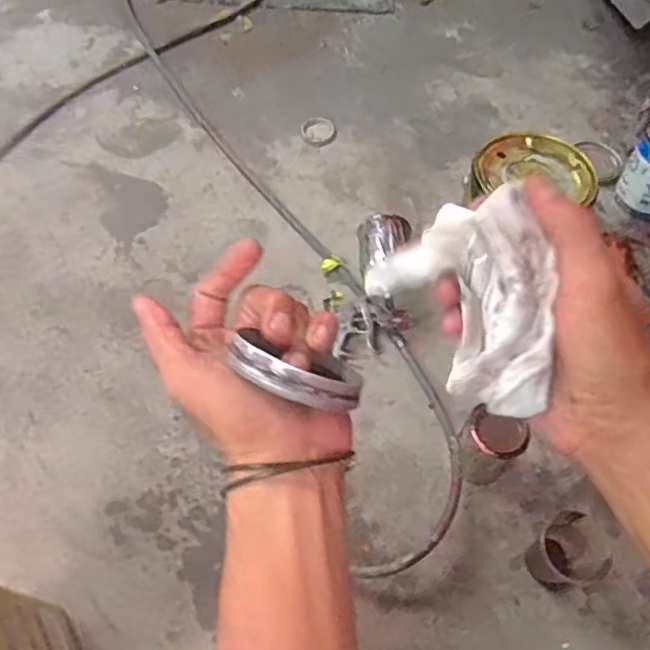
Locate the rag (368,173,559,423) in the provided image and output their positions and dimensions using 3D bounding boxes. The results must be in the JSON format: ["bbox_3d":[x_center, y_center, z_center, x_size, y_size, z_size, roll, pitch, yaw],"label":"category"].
[{"bbox_3d":[0.077,-0.008,0.321,0.074,0.074,0.100,-15,60,-10],"label":"rag"}]

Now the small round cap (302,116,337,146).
[{"bbox_3d":[-0.011,-0.356,1.126,0.062,0.011,0.070,-1,58,-1],"label":"small round cap"}]

